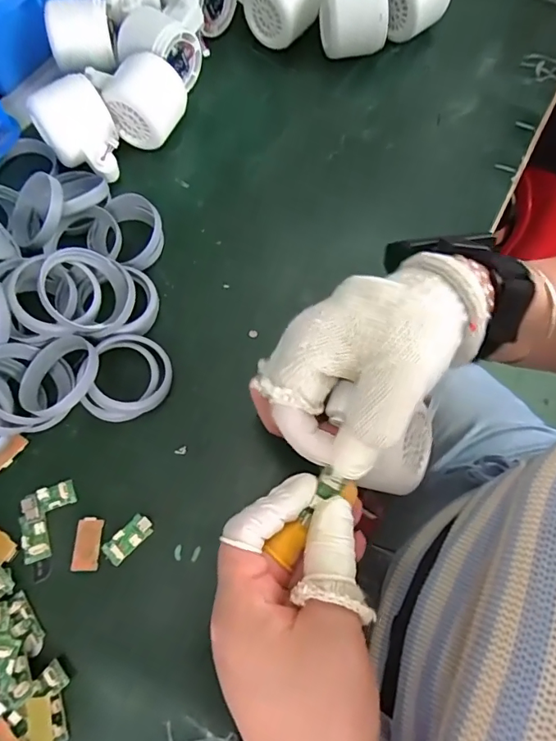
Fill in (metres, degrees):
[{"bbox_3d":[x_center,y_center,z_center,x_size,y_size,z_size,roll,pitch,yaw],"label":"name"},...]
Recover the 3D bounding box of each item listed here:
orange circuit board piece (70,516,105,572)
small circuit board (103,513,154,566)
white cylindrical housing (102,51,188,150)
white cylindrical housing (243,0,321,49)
[{"bbox_3d":[-0.121,0.110,0.307,0.016,0.004,0.032,0,70,-1],"label":"orange circuit board piece"},{"bbox_3d":[-0.096,0.108,0.309,0.016,0.004,0.033,43,75,14],"label":"small circuit board"},{"bbox_3d":[-0.113,-0.227,0.403,0.060,0.051,0.052,14,70,5],"label":"white cylindrical housing"},{"bbox_3d":[0.004,-0.342,0.447,0.060,0.056,0.060,0,70,-1],"label":"white cylindrical housing"}]

